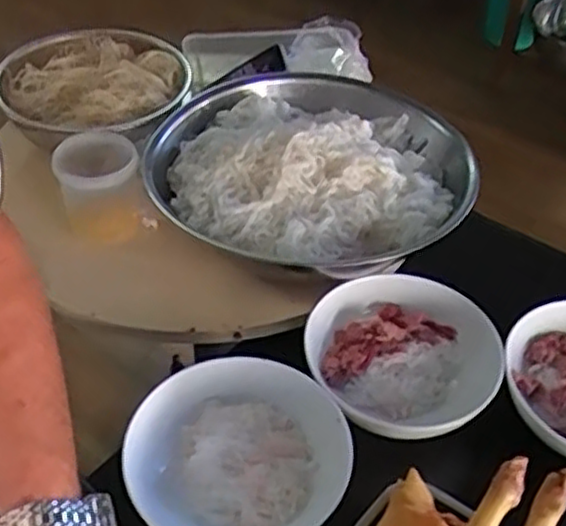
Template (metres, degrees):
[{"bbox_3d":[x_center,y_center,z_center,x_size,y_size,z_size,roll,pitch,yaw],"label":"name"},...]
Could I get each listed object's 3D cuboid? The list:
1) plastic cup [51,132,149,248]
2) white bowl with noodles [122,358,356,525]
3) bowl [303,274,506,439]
[{"bbox_3d":[-0.218,-0.090,0.876,0.092,0.105,0.101,1,43,-1],"label":"plastic cup"},{"bbox_3d":[-0.041,0.184,0.680,0.200,0.065,0.189,-7,44,-10],"label":"white bowl with noodles"},{"bbox_3d":[0.115,0.106,0.772,0.196,0.085,0.186,1,43,-1],"label":"bowl"}]

